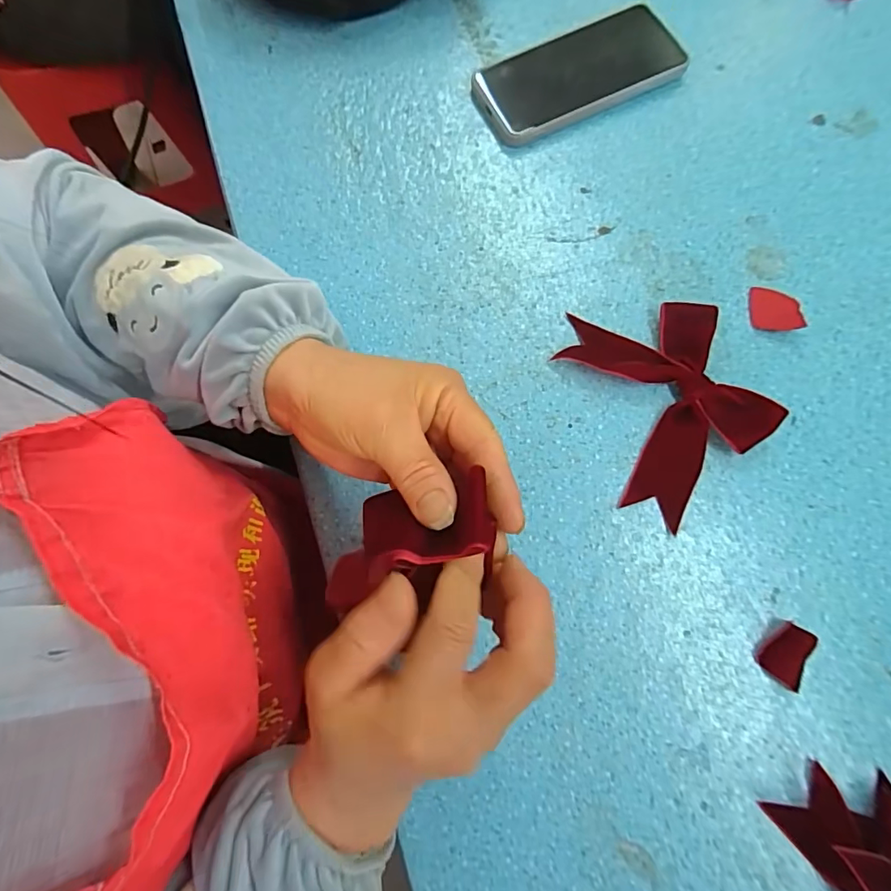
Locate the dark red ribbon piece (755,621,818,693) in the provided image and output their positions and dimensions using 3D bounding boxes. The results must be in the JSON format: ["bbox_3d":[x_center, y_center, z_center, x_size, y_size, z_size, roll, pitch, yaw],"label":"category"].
[{"bbox_3d":[0.202,0.122,0.290,0.025,0.007,0.034,35,79,10],"label":"dark red ribbon piece"}]

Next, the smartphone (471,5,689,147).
[{"bbox_3d":[0.106,-0.299,0.396,0.159,0.017,0.077,-22,76,-4],"label":"smartphone"}]

